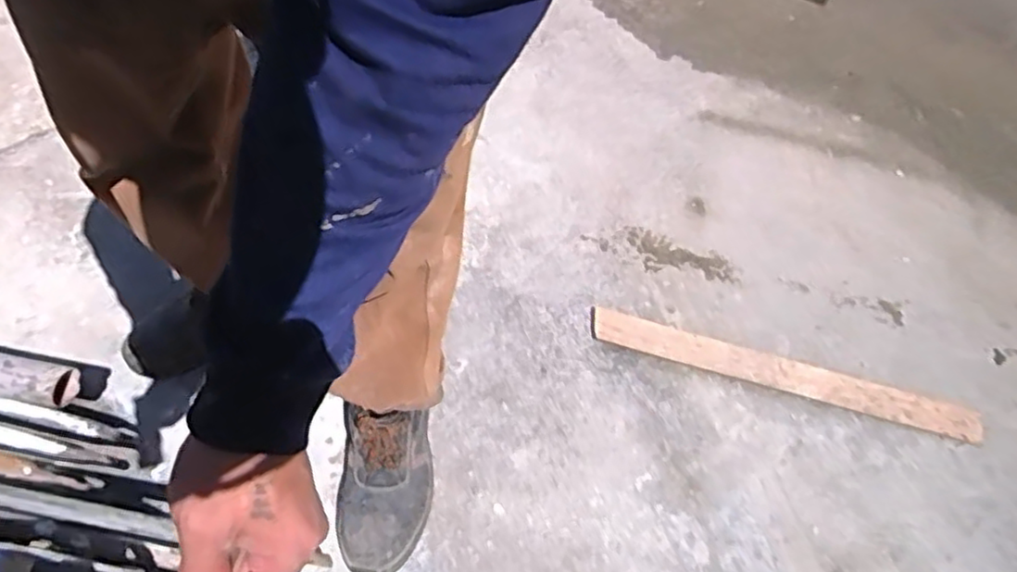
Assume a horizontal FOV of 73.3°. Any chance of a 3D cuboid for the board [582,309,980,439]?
[{"bbox_3d":[0.408,0.130,1.039,0.573,0.013,0.057,16,57,5],"label":"board"}]

